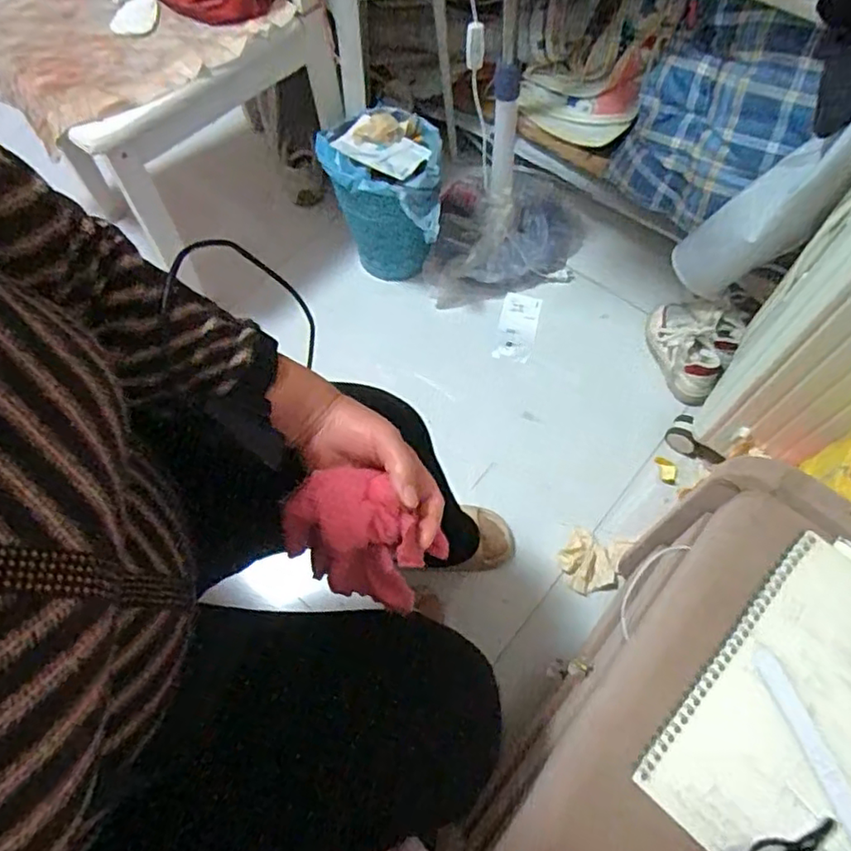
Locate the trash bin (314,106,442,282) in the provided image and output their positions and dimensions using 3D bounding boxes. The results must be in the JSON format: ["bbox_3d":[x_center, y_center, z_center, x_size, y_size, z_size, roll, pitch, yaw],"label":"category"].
[{"bbox_3d":[-0.072,-0.397,1.111,0.203,0.243,0.228,1,64,4],"label":"trash bin"}]

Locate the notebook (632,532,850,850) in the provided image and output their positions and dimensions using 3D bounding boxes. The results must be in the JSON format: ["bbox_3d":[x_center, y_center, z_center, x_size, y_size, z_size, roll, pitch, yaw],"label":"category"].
[{"bbox_3d":[0.298,0.224,0.456,0.169,0.013,0.247,40,73,20],"label":"notebook"}]

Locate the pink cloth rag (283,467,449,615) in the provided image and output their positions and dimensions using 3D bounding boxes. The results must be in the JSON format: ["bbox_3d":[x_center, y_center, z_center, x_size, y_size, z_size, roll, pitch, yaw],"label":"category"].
[{"bbox_3d":[-0.048,0.084,0.462,0.098,0.087,0.077,28,69,16],"label":"pink cloth rag"}]

